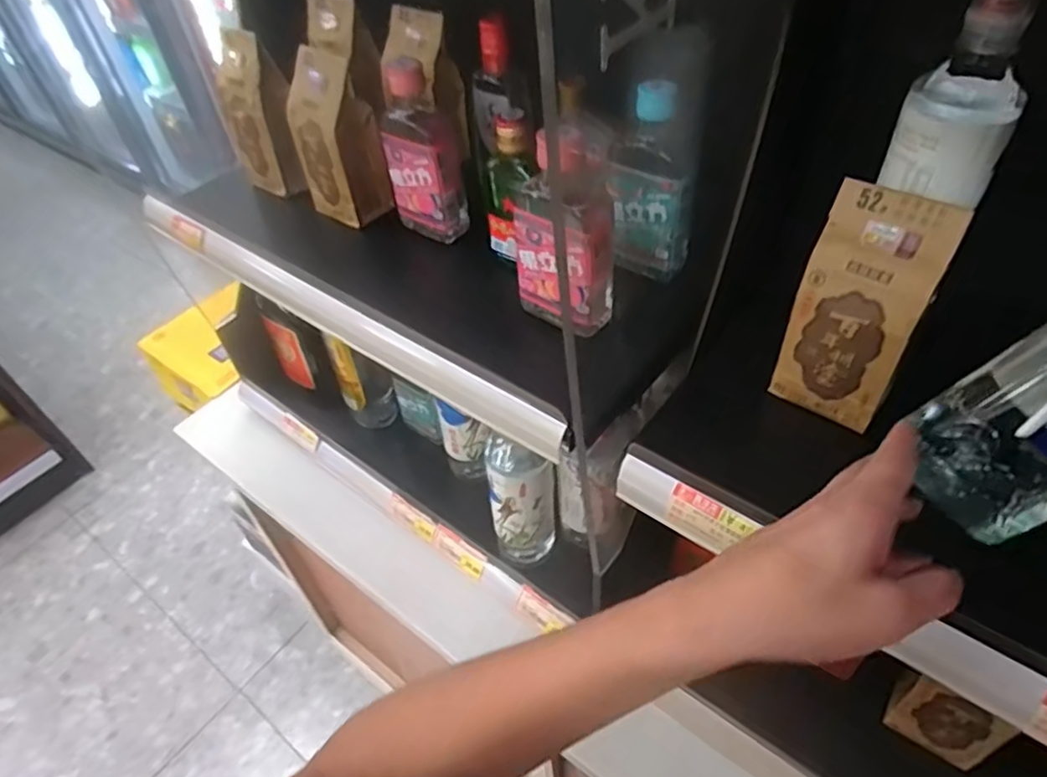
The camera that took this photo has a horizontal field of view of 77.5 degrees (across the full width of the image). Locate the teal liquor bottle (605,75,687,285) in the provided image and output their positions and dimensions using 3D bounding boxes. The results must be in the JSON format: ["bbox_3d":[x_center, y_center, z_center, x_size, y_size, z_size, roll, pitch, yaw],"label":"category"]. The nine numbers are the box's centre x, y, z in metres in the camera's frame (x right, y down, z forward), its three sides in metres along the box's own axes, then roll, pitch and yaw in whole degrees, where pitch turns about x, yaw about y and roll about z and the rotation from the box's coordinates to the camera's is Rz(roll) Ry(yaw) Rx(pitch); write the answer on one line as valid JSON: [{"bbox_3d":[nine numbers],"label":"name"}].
[{"bbox_3d":[0.103,-0.163,0.522,0.061,0.159,0.061,-6,36,4],"label":"teal liquor bottle"}]

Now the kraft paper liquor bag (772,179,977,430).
[{"bbox_3d":[0.206,-0.047,0.404,0.067,0.138,0.047,24,53,26],"label":"kraft paper liquor bag"}]

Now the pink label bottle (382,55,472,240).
[{"bbox_3d":[-0.086,-0.202,0.570,0.058,0.144,0.044,31,57,30],"label":"pink label bottle"}]

